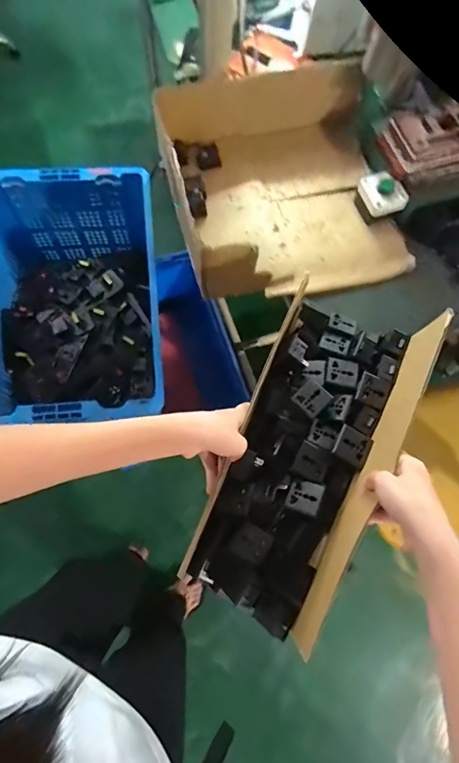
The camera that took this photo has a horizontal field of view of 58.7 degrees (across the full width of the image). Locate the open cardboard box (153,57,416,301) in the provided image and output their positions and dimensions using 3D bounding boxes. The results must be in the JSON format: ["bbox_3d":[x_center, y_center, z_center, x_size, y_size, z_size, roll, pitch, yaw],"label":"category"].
[{"bbox_3d":[0.096,-0.368,0.740,0.391,0.143,0.379,-13,75,-6],"label":"open cardboard box"}]

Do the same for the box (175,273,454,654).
[{"bbox_3d":[0.098,0.084,0.495,0.176,0.128,0.400,24,80,5],"label":"box"}]

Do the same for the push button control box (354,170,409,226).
[{"bbox_3d":[0.280,-0.341,0.757,0.077,0.054,0.073,-14,75,-6],"label":"push button control box"}]

